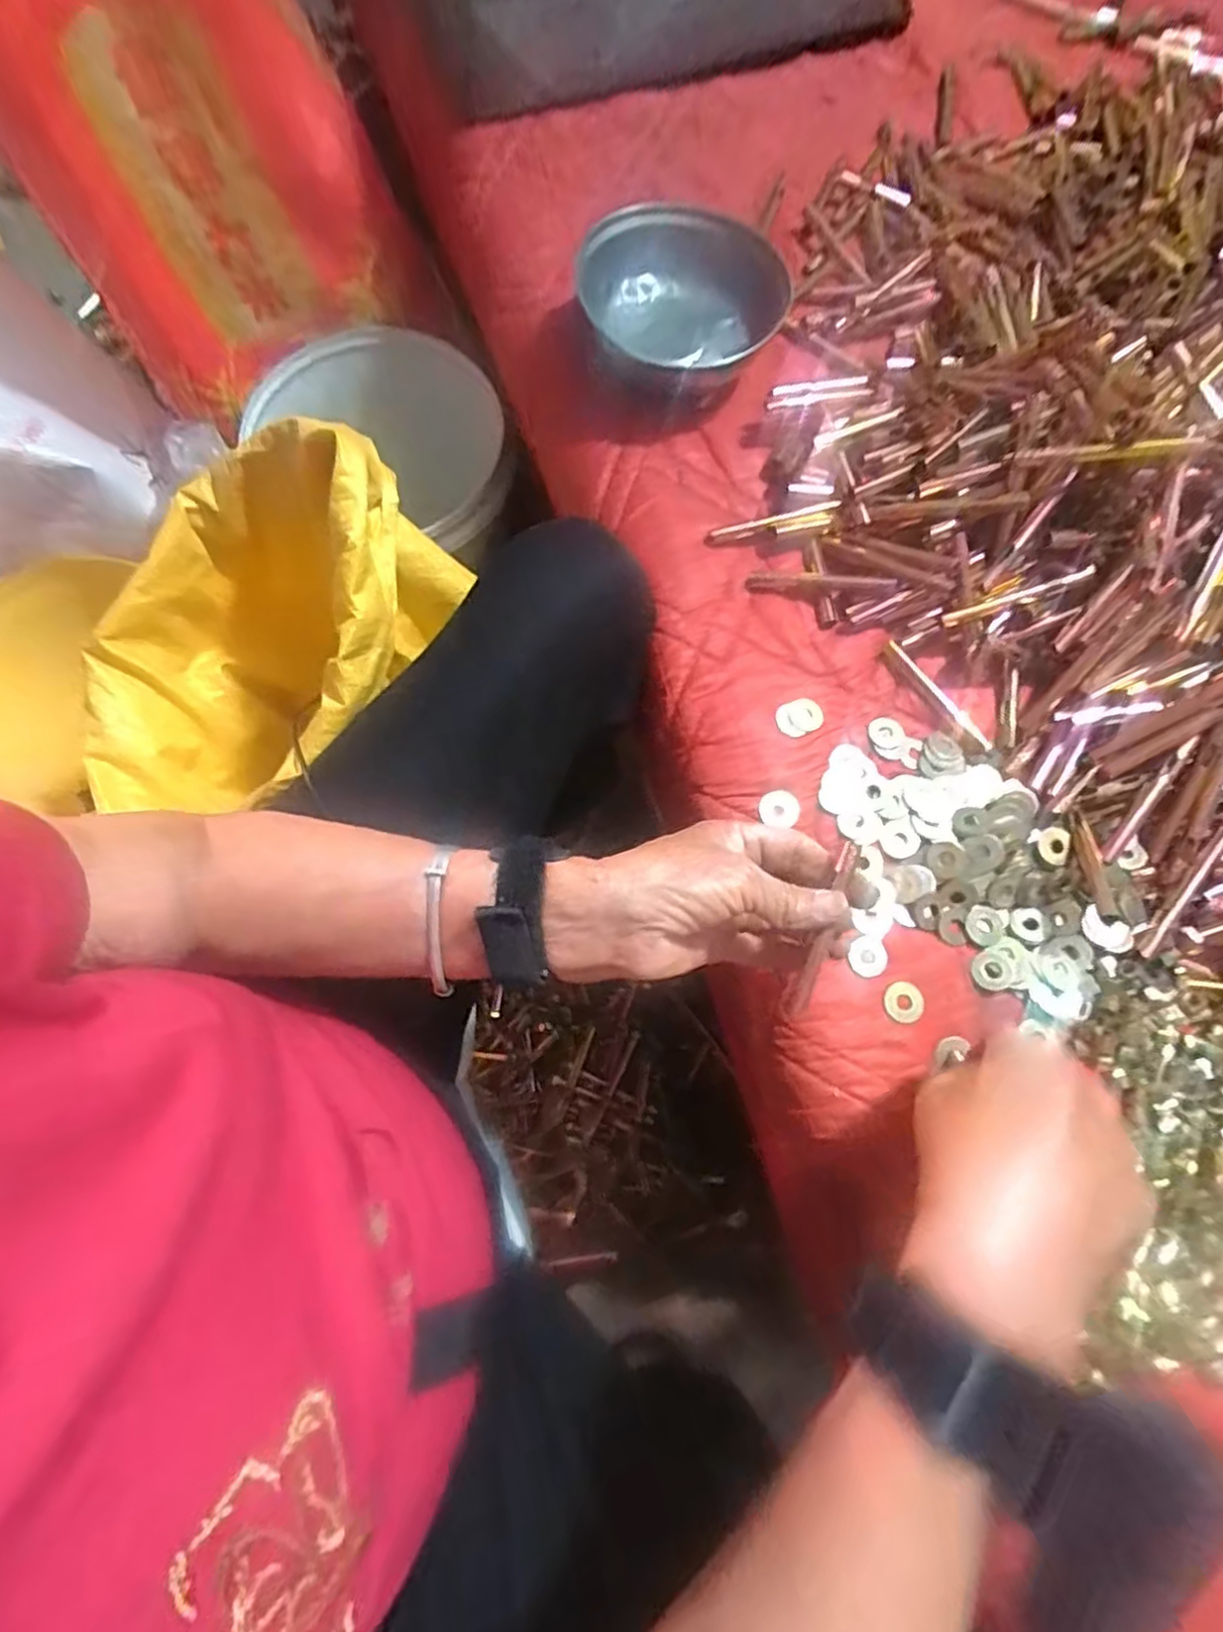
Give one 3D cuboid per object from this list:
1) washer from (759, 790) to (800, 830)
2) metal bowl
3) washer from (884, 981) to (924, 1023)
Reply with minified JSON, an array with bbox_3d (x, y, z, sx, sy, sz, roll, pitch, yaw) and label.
[{"bbox_3d":[0.100,-0.004,0.412,0.025,0.004,0.023,0,74,-1],"label":"washer"},{"bbox_3d":[0.048,-0.367,0.491,0.132,0.047,0.165,20,74,5],"label":"metal bowl"},{"bbox_3d":[0.163,0.103,0.385,0.021,0.005,0.022,0,74,-1],"label":"washer"}]

